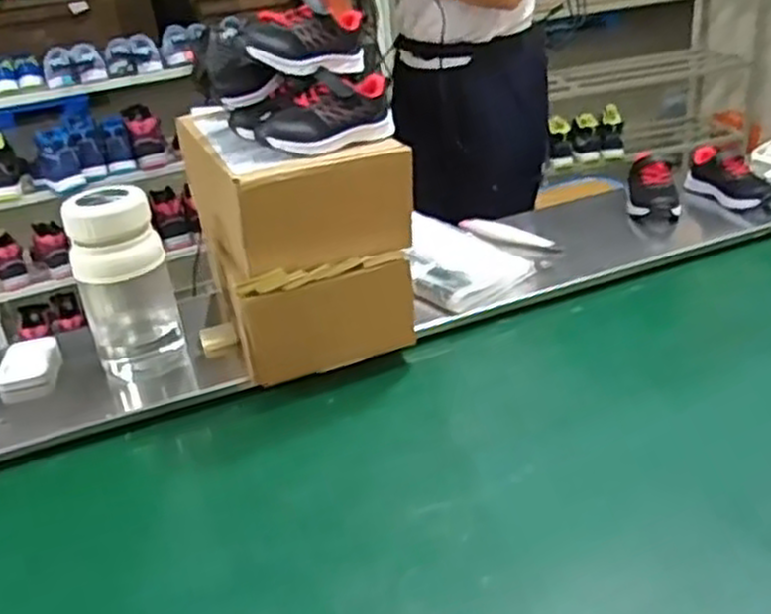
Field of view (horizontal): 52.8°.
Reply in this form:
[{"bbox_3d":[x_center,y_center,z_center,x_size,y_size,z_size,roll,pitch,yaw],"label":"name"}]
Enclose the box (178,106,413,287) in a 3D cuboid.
[{"bbox_3d":[-0.120,-0.149,0.911,0.181,0.118,0.293,-16,29,-22],"label":"box"}]

